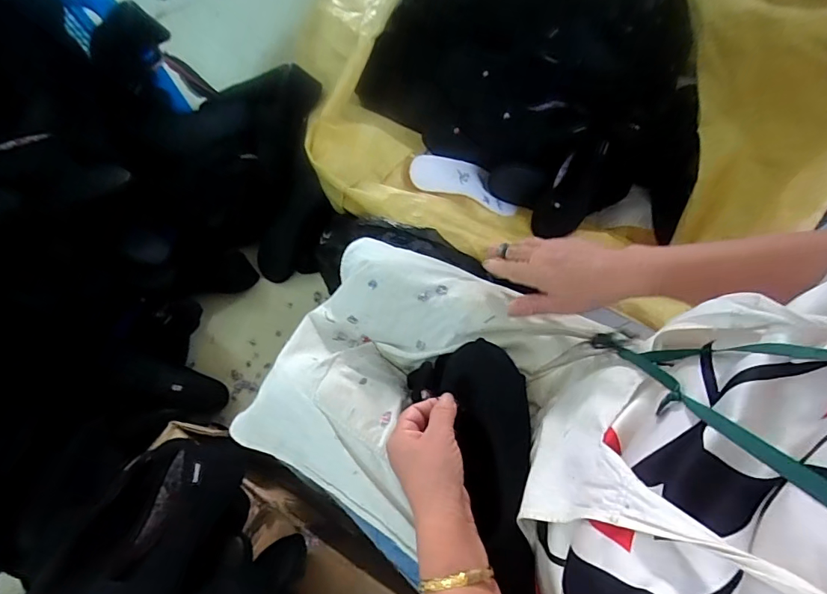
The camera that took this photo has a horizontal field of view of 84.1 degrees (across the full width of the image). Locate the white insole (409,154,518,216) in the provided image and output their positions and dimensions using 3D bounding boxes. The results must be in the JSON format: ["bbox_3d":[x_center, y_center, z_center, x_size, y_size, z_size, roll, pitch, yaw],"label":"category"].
[{"bbox_3d":[0.111,-0.250,0.990,0.249,0.023,0.095,13,64,-23],"label":"white insole"}]

